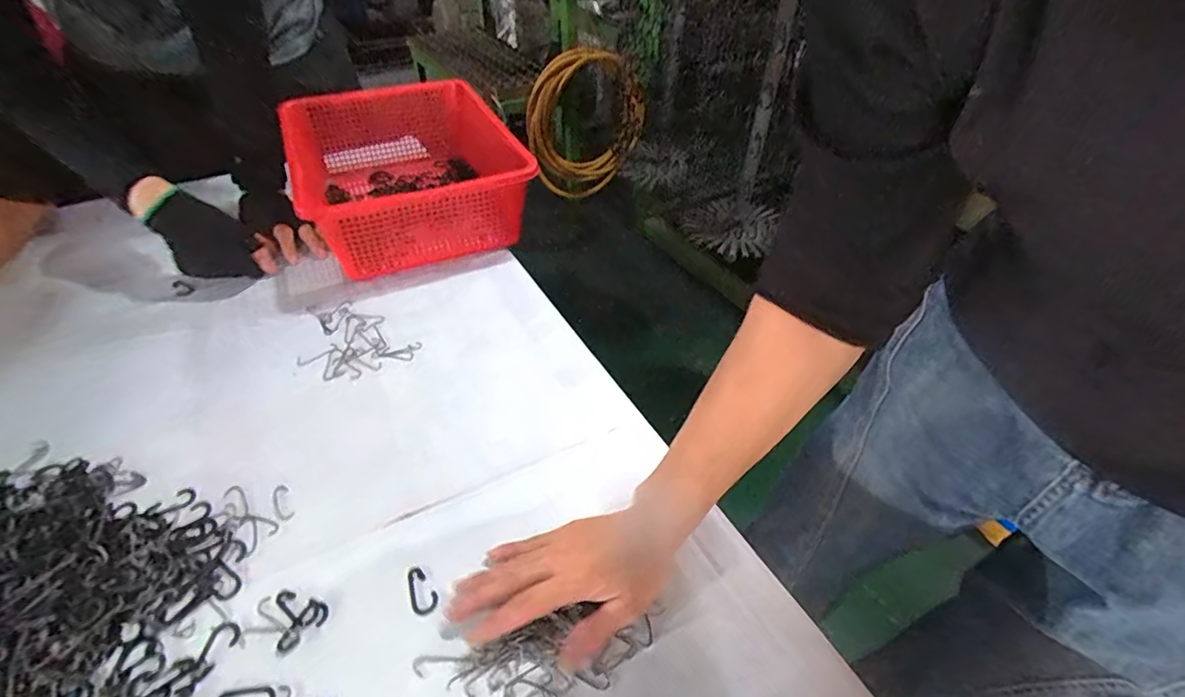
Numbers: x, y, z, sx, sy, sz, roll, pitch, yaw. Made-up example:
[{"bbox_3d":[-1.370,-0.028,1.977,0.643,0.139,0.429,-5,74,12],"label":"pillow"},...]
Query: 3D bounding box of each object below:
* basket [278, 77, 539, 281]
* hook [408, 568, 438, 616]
[{"bbox_3d":[-0.245,-0.250,0.744,0.279,0.119,0.342,-18,47,-20],"label":"basket"},{"bbox_3d":[-0.127,0.179,0.394,0.018,0.004,0.035,-30,52,-29],"label":"hook"}]

